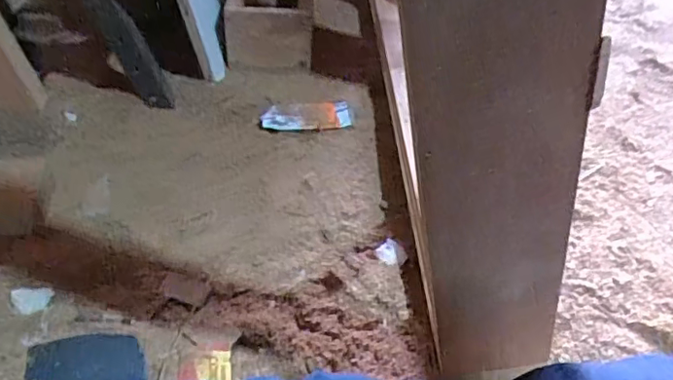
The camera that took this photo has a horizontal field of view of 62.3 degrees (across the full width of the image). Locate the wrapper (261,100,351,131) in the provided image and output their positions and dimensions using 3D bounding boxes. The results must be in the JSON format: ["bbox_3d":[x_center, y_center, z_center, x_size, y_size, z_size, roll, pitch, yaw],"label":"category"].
[{"bbox_3d":[-0.049,-0.122,0.909,0.141,0.014,0.051,-8,44,-14],"label":"wrapper"}]

